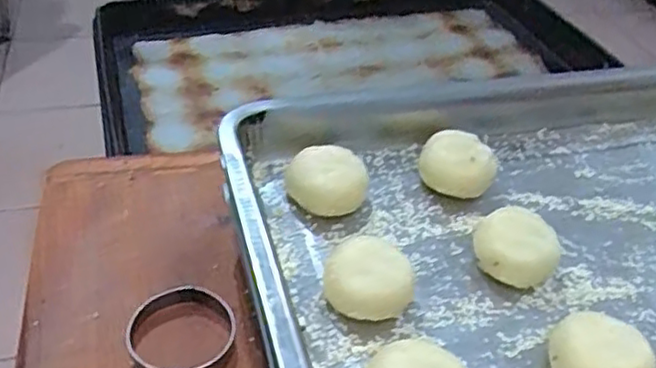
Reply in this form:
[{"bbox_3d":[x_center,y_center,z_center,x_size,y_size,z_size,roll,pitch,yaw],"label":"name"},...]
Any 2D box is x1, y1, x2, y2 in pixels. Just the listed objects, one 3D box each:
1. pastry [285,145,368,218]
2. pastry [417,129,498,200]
[{"bbox_3d":[-0.001,0.000,0.450,0.052,0.037,0.044,8,39,5],"label":"pastry"},{"bbox_3d":[0.092,-0.014,0.482,0.051,0.034,0.051,11,39,8],"label":"pastry"}]

